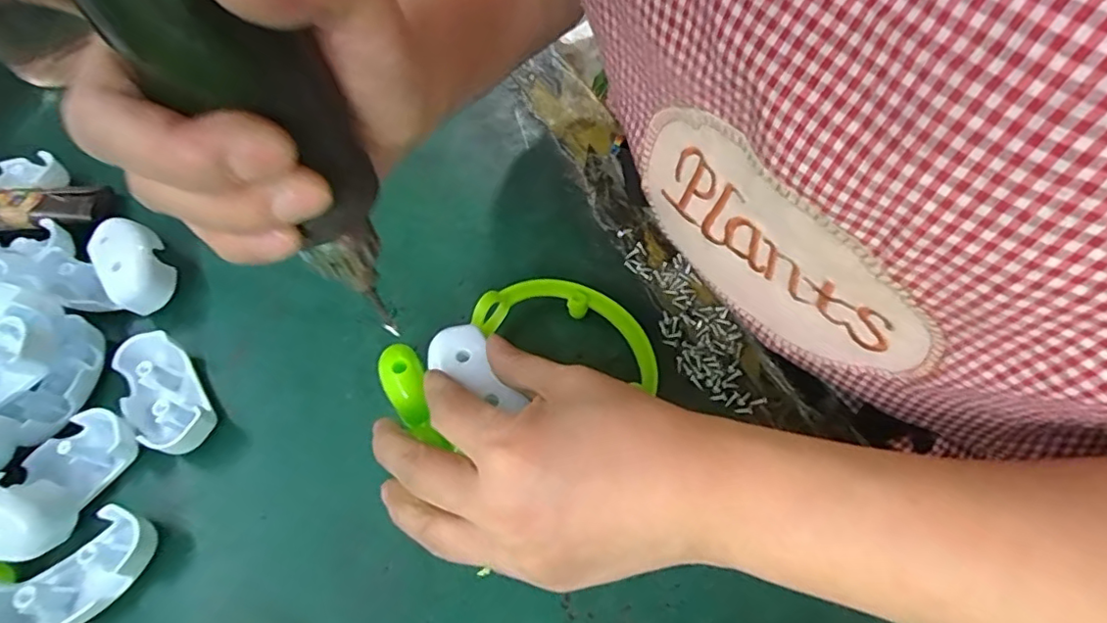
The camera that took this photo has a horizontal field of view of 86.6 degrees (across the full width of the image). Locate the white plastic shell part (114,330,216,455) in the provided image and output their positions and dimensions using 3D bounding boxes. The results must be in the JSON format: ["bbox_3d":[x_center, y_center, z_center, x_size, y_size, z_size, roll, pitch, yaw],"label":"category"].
[{"bbox_3d":[-0.198,0.045,0.298,0.034,0.027,0.063,-34,65,-13],"label":"white plastic shell part"}]

